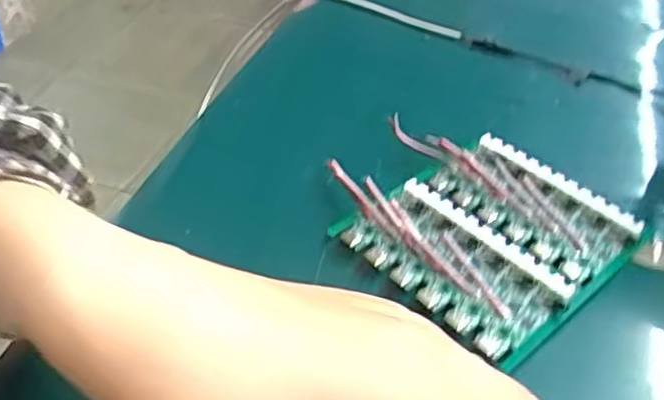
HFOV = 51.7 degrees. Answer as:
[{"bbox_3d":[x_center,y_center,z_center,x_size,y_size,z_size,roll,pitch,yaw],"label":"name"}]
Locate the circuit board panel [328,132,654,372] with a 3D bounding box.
[{"bbox_3d":[0.077,0.013,0.327,0.114,0.011,0.101,-29,50,-31],"label":"circuit board panel"}]

